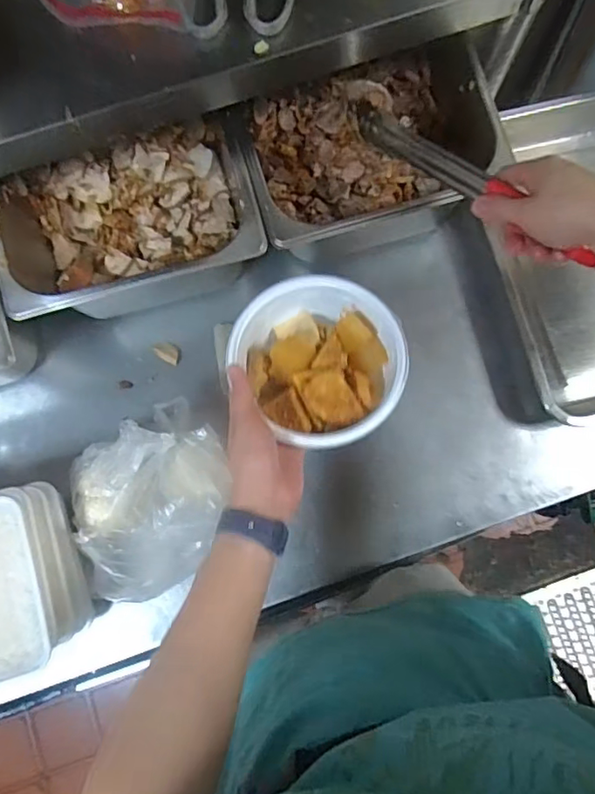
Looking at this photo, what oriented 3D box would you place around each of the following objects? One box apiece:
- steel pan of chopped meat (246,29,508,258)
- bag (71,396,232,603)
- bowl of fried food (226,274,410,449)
[{"bbox_3d":[0.074,-0.270,0.624,0.257,0.155,0.196,-17,82,-2],"label":"steel pan of chopped meat"},{"bbox_3d":[-0.152,0.115,0.591,0.185,0.118,0.162,-33,83,-4],"label":"bag"},{"bbox_3d":[0.023,-0.041,0.544,0.152,0.071,0.171,-36,83,-4],"label":"bowl of fried food"}]

